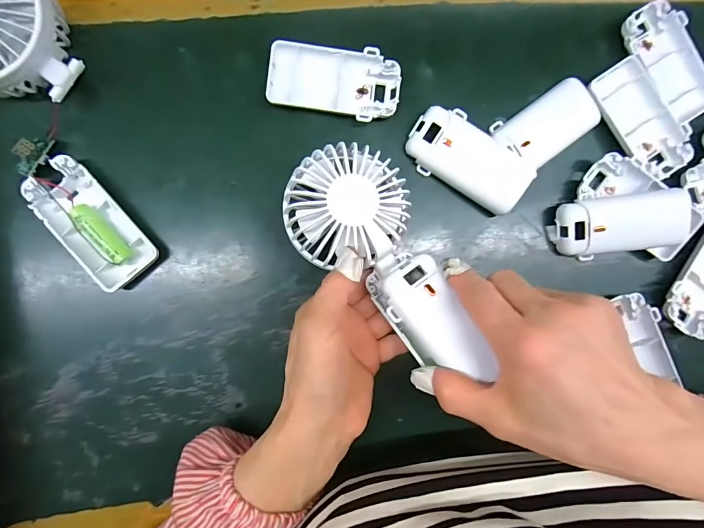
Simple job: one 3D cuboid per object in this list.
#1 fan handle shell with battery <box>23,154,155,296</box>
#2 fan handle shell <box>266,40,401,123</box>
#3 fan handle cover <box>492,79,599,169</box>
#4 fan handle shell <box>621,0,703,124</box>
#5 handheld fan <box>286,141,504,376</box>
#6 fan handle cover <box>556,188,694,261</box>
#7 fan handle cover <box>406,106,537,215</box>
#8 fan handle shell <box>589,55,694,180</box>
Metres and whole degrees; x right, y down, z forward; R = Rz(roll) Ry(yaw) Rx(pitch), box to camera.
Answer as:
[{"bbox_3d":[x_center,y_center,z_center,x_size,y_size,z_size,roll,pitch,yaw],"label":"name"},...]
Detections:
[{"bbox_3d":[-0.181,-0.027,0.274,0.043,0.015,0.094,-40,95,-3],"label":"fan handle shell with battery"},{"bbox_3d":[-0.013,-0.133,0.288,0.094,0.015,0.048,3,91,-5],"label":"fan handle shell"},{"bbox_3d":[0.152,-0.107,0.304,0.080,0.016,0.045,-32,94,-4],"label":"fan handle cover"},{"bbox_3d":[0.249,-0.158,0.308,0.046,0.010,0.093,-32,94,-4],"label":"fan handle shell"},{"bbox_3d":[0.023,0.001,0.255,0.077,0.039,0.164,-34,80,-4],"label":"handheld fan"},{"bbox_3d":[0.208,-0.030,0.304,0.093,0.027,0.046,-10,92,-5],"label":"fan handle cover"},{"bbox_3d":[0.088,-0.078,0.296,0.094,0.019,0.048,35,88,-5],"label":"fan handle cover"},{"bbox_3d":[0.226,-0.111,0.305,0.048,0.013,0.093,-37,94,-3],"label":"fan handle shell"}]

